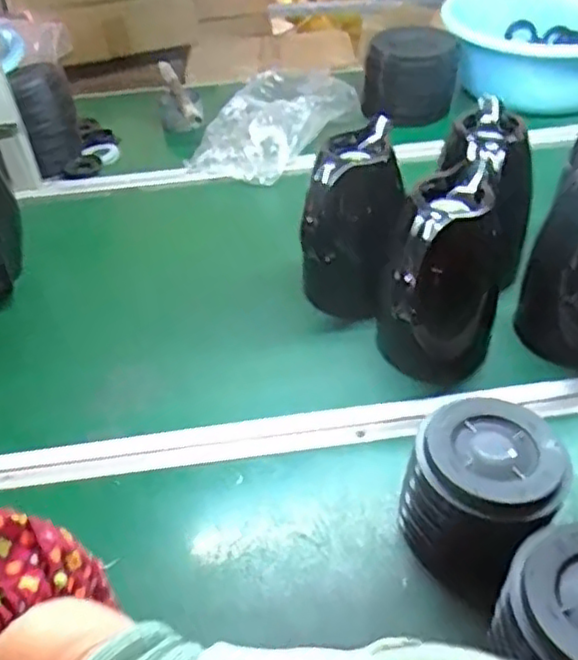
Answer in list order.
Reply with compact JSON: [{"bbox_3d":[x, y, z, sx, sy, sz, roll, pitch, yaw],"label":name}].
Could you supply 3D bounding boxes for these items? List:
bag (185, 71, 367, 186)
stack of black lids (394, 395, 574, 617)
[{"bbox_3d":[-0.028,-0.348,1.132,0.222,0.068,0.286,17,47,22],"label":"bag"},{"bbox_3d":[0.158,0.137,0.579,0.123,0.102,0.133,29,52,31],"label":"stack of black lids"}]

